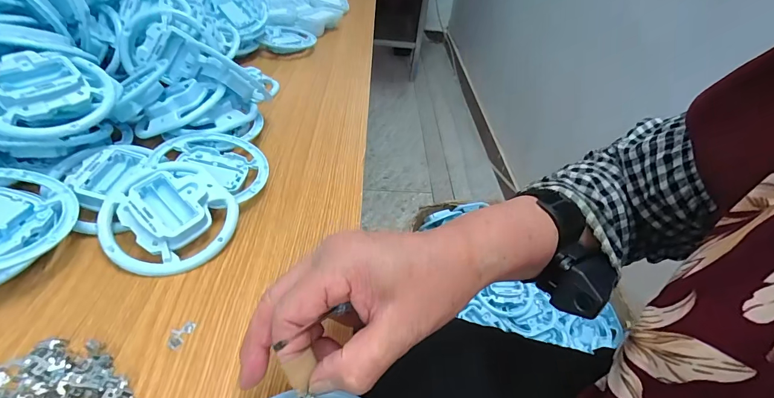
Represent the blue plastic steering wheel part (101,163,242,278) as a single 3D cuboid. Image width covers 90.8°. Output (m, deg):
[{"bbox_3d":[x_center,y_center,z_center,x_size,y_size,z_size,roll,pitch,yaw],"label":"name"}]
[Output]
[{"bbox_3d":[-0.182,0.011,0.321,0.101,0.030,0.102,-4,56,-21],"label":"blue plastic steering wheel part"}]

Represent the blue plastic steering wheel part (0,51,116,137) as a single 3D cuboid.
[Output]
[{"bbox_3d":[-0.299,-0.090,0.337,0.099,0.035,0.081,-27,77,-35],"label":"blue plastic steering wheel part"}]

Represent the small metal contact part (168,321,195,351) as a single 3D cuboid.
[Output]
[{"bbox_3d":[-0.144,0.093,0.265,0.013,0.004,0.021,21,43,15],"label":"small metal contact part"}]

